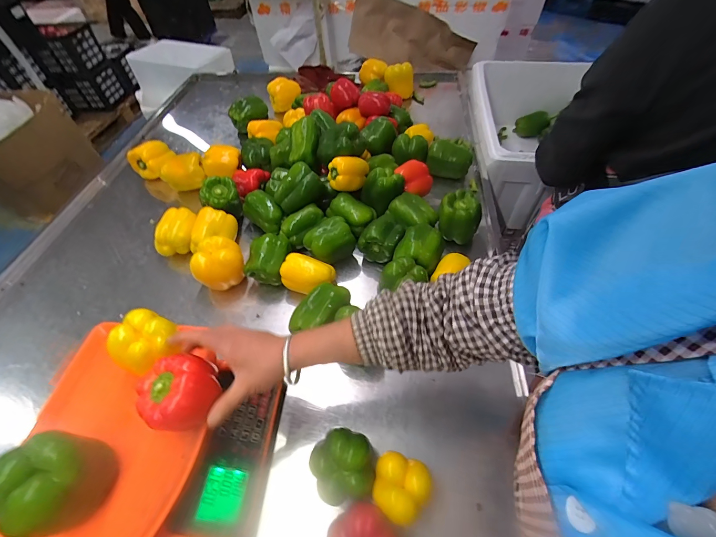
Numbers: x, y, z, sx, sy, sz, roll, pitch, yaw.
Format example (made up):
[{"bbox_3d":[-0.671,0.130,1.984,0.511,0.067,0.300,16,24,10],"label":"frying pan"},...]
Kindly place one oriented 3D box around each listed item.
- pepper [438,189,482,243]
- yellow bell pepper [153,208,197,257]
[{"bbox_3d":[0.223,-0.116,0.718,0.084,0.081,0.080,-1,52,2],"label":"pepper"},{"bbox_3d":[-0.399,-0.080,0.734,0.074,0.071,0.098,1,52,3],"label":"yellow bell pepper"}]

